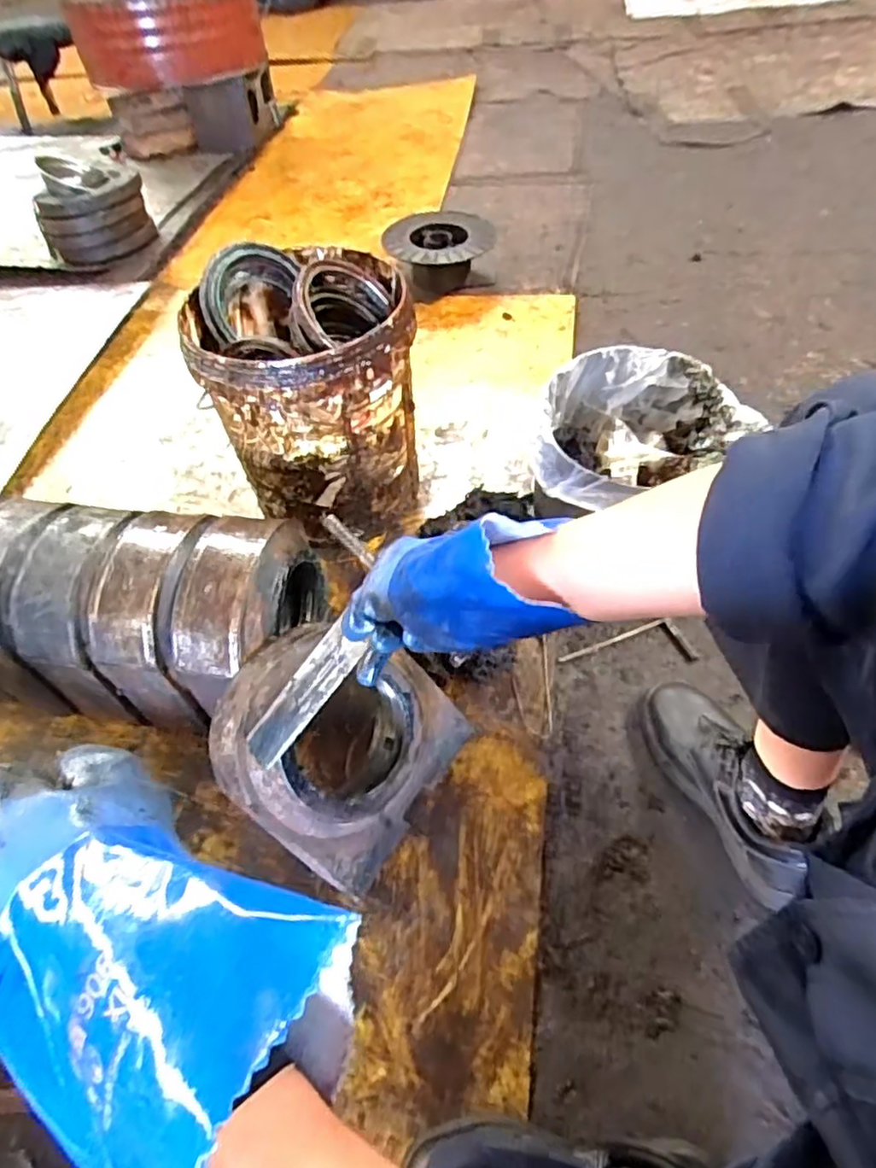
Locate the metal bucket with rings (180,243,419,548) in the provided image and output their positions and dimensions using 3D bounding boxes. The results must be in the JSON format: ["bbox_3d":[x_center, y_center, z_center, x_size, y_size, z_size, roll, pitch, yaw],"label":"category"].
[{"bbox_3d":[-0.183,-0.278,0.955,0.278,0.347,0.298,-3,52,4],"label":"metal bucket with rings"}]

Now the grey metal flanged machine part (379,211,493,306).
[{"bbox_3d":[0.012,-0.834,1.608,0.281,0.117,0.269,-13,52,-4],"label":"grey metal flanged machine part"}]

